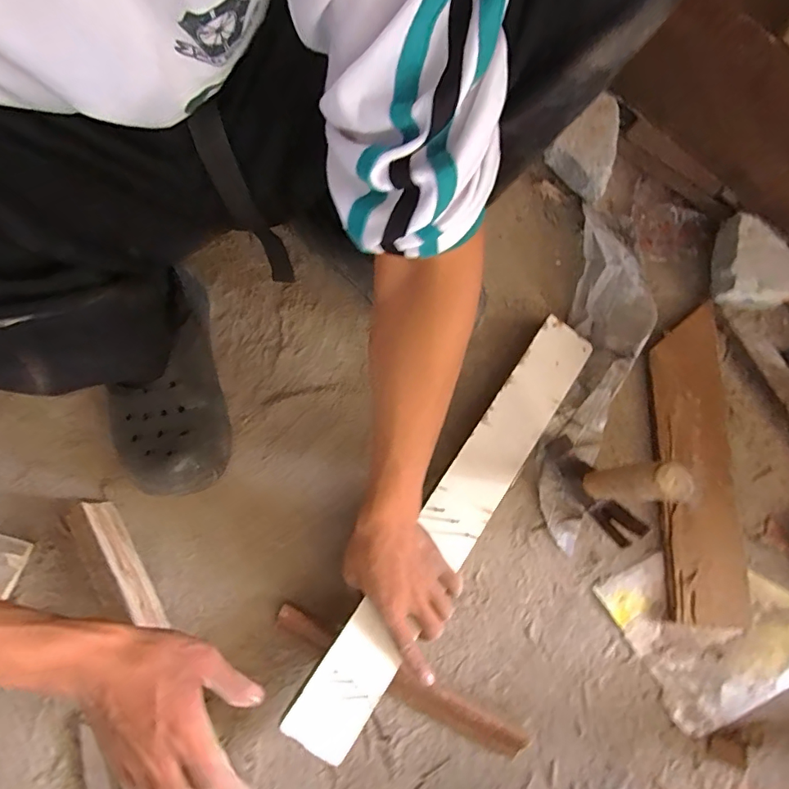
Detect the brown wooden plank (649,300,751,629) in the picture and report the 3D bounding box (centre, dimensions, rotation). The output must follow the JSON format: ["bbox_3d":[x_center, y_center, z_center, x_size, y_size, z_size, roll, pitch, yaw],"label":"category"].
[{"bbox_3d":[0.343,0.072,0.552,0.084,0.021,0.352,2,75,-1],"label":"brown wooden plank"}]

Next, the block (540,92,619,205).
[{"bbox_3d":[0.250,-0.303,0.609,0.085,0.071,0.093,44,79,9],"label":"block"}]

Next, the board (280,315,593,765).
[{"bbox_3d":[0.065,0.122,0.504,0.063,0.013,0.501,34,74,7],"label":"board"}]

